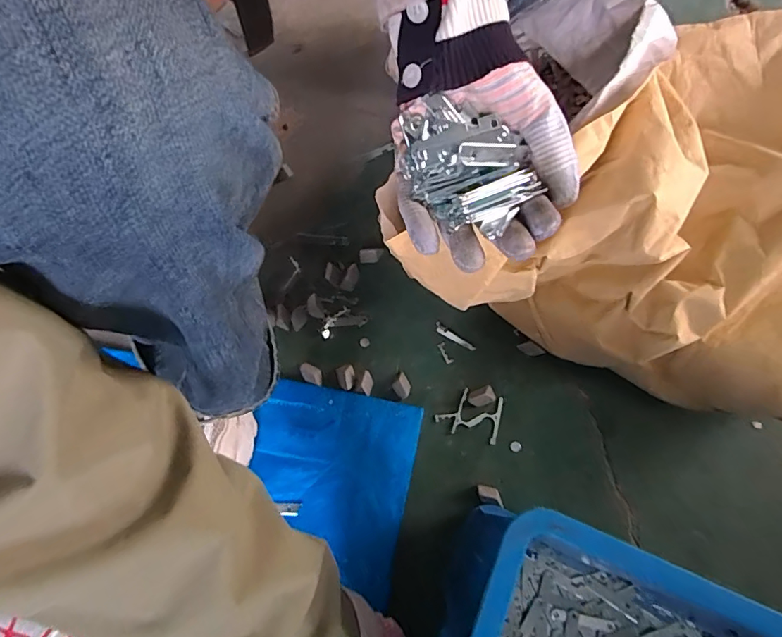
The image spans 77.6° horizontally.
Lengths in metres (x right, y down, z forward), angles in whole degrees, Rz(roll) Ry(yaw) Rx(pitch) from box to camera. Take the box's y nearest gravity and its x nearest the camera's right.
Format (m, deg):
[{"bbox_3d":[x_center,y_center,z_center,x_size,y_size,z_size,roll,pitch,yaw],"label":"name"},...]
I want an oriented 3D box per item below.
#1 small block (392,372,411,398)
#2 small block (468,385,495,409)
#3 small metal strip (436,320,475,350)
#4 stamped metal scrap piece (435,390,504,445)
[{"bbox_3d":[0.012,0.076,0.544,0.019,0.014,0.028,-24,73,-8],"label":"small block"},{"bbox_3d":[0.100,0.086,0.539,0.030,0.007,0.019,-21,73,-7],"label":"small block"},{"bbox_3d":[0.073,0.022,0.564,0.053,0.004,0.010,35,75,10],"label":"small metal strip"},{"bbox_3d":[0.087,0.105,0.539,0.068,0.004,0.050,14,72,4],"label":"stamped metal scrap piece"}]

